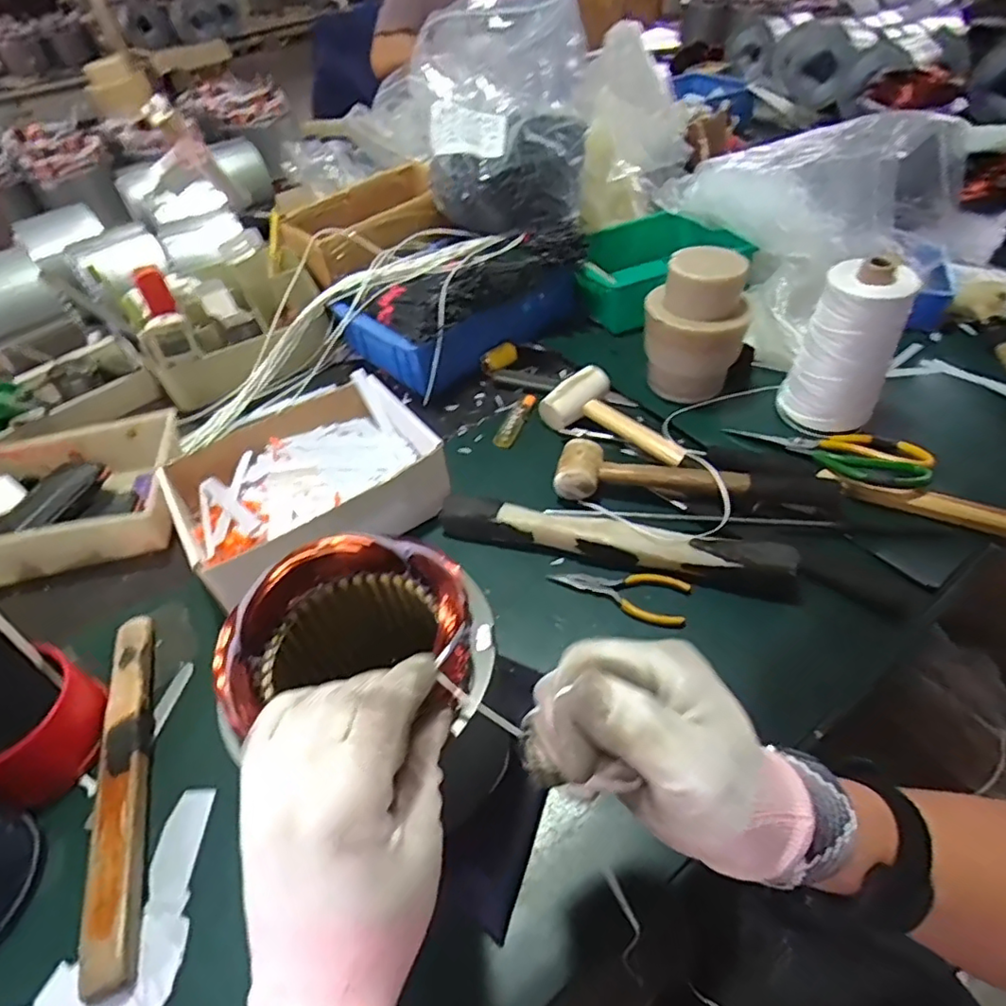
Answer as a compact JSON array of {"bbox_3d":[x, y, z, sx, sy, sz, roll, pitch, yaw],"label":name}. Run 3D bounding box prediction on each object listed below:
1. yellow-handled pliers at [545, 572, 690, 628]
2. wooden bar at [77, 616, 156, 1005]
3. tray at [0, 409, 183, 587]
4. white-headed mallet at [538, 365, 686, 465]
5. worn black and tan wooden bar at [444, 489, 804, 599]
[{"bbox_3d":[0.102,0.076,0.523,0.116,0.011,0.047,13,50,17],"label":"yellow-handled pliers"},{"bbox_3d":[-0.279,0.195,0.436,0.029,0.020,0.274,-19,48,-11],"label":"wooden bar"},{"bbox_3d":[-0.471,0.001,0.637,0.252,0.068,0.177,-16,47,-9],"label":"tray"},{"bbox_3d":[0.119,-0.086,0.645,0.080,0.041,0.165,-30,51,-20],"label":"white-headed mallet"},{"bbox_3d":[0.095,0.032,0.540,0.315,0.029,0.036,10,49,15],"label":"worn black and tan wooden bar"}]

